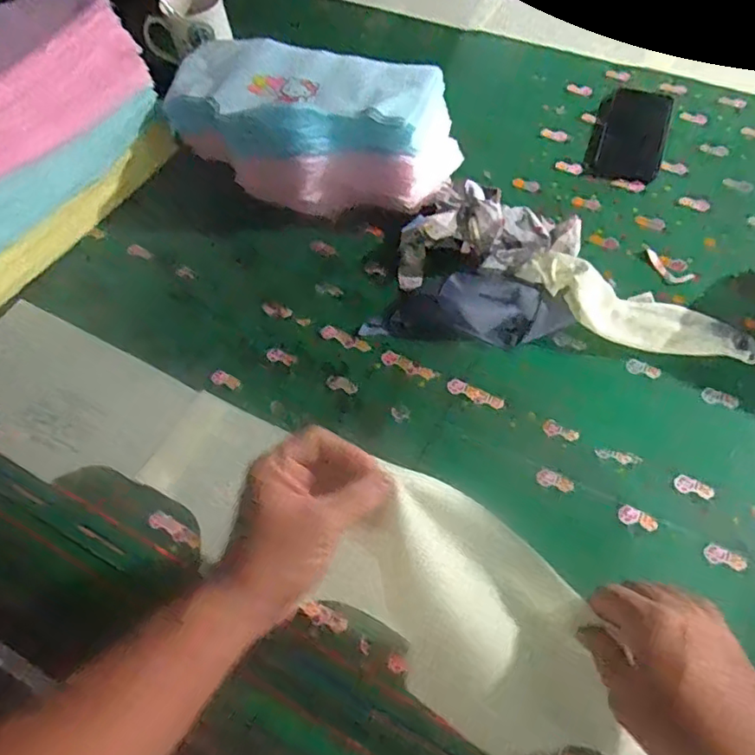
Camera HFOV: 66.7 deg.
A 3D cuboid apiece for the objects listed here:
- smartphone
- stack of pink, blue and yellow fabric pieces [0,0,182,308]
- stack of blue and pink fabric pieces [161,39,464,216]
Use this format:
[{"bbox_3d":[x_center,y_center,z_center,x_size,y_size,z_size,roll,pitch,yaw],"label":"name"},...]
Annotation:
[{"bbox_3d":[0.331,-0.322,0.752,0.087,0.010,0.178,17,63,14],"label":"smartphone"},{"bbox_3d":[-0.446,-0.283,0.678,0.180,0.205,0.324,30,66,19],"label":"stack of pink, blue and yellow fabric pieces"},{"bbox_3d":[-0.091,-0.310,0.717,0.364,0.113,0.192,18,63,14],"label":"stack of blue and pink fabric pieces"}]

